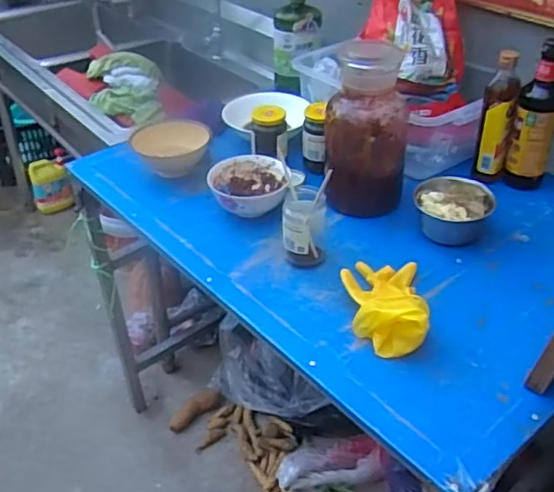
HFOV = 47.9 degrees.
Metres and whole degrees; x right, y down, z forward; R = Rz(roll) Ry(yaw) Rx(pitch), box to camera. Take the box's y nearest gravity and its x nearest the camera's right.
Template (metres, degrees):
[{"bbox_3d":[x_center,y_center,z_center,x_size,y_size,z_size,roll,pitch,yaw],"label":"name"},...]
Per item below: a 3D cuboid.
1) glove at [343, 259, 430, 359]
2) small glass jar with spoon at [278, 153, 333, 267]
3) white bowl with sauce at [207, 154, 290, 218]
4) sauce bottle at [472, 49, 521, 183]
[{"bbox_3d":[0.153,0.070,0.895,0.113,0.074,0.184,2,40,3],"label":"glove"},{"bbox_3d":[0.043,-0.038,0.990,0.073,0.127,0.087,-1,40,0],"label":"small glass jar with spoon"},{"bbox_3d":[-0.052,-0.101,1.134,0.137,0.064,0.148,0,40,0],"label":"white bowl with sauce"},{"bbox_3d":[0.402,-0.229,1.137,0.061,0.236,0.057,10,41,12],"label":"sauce bottle"}]

